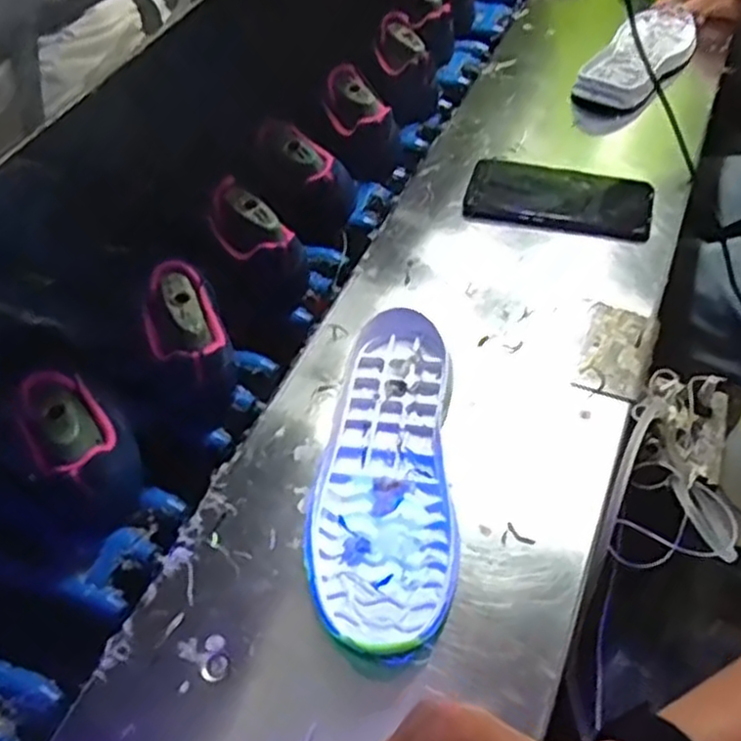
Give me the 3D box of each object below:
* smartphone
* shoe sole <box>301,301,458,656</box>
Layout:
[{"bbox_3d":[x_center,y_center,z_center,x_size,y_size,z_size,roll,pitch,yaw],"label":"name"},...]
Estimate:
[{"bbox_3d":[0.168,-0.155,0.673,0.158,0.015,0.075,12,60,8],"label":"smartphone"},{"bbox_3d":[0.008,0.061,0.498,0.088,0.024,0.242,2,48,1],"label":"shoe sole"}]

